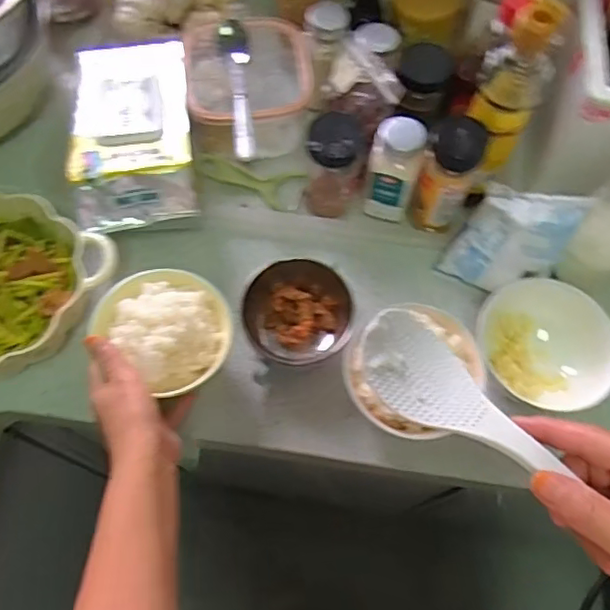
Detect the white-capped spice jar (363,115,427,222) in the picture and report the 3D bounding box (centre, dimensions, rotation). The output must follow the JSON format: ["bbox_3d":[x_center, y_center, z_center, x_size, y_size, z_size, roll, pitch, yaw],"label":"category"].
[{"bbox_3d":[0.091,-0.140,0.611,0.051,0.116,0.052,11,66,3],"label":"white-capped spice jar"}]

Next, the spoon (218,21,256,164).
[{"bbox_3d":[-0.068,-0.219,0.593,0.030,0.020,0.169,-5,66,-4],"label":"spoon"}]

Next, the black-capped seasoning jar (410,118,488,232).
[{"bbox_3d":[0.148,-0.126,0.600,0.060,0.130,0.056,1,66,-2],"label":"black-capped seasoning jar"}]

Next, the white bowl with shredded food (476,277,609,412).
[{"bbox_3d":[0.225,0.042,0.564,0.124,0.069,0.115,1,66,-2],"label":"white bowl with shredded food"}]

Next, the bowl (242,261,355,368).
[{"bbox_3d":[-0.006,0.011,0.580,0.103,0.044,0.107,1,66,-2],"label":"bowl"}]

